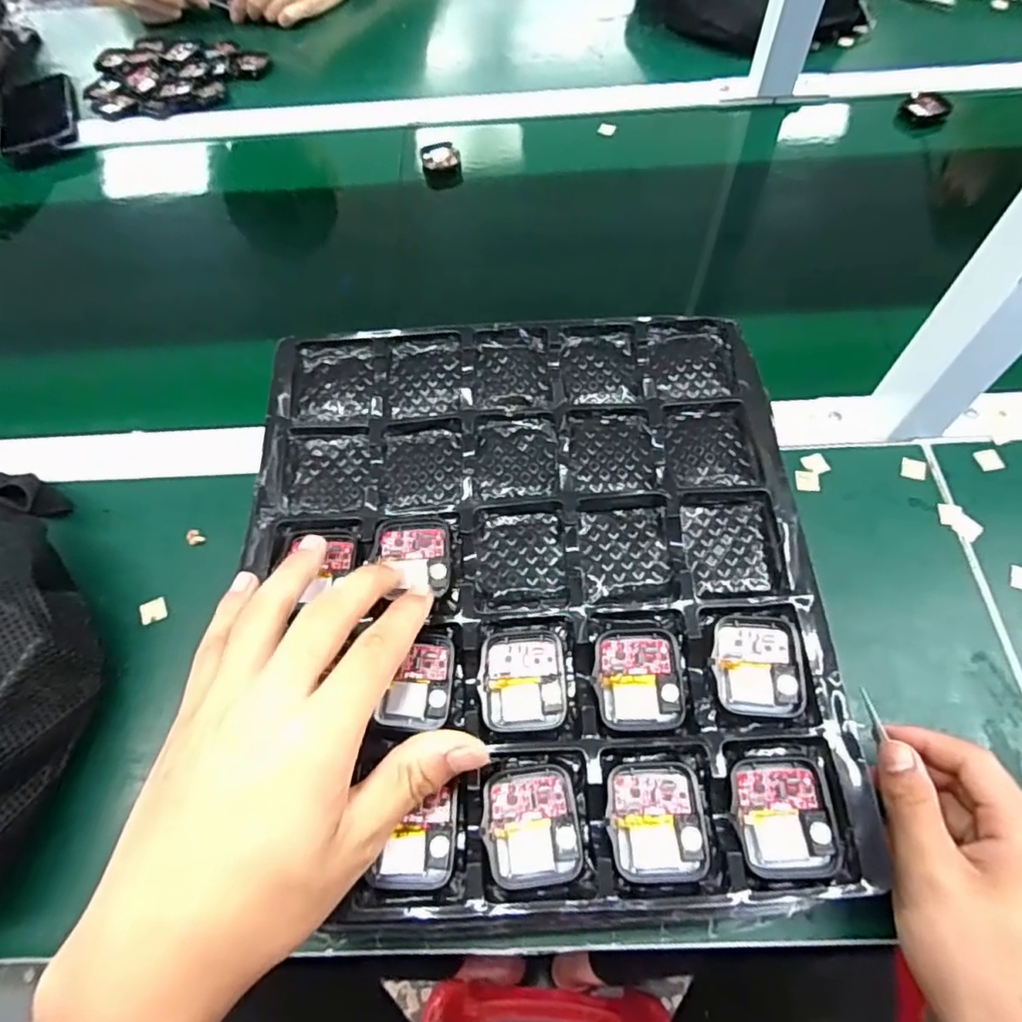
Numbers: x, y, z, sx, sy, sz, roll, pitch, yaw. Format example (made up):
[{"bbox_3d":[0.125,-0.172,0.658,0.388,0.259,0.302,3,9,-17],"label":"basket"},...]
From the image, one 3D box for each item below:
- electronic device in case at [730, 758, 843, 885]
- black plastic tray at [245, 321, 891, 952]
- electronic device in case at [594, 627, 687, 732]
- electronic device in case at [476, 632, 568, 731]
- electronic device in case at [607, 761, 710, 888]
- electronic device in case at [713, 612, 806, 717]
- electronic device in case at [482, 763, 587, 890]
[{"bbox_3d":[0.107,0.121,0.242,0.036,0.010,0.042,2,62,4],"label":"electronic device in case"},{"bbox_3d":[0.009,0.025,0.295,0.256,0.022,0.289,-5,61,0],"label":"black plastic tray"},{"bbox_3d":[0.056,0.074,0.269,0.037,0.012,0.041,-1,61,2],"label":"electronic device in case"},{"bbox_3d":[0.005,0.074,0.271,0.036,0.007,0.042,-2,61,2],"label":"electronic device in case"},{"bbox_3d":[0.058,0.124,0.245,0.037,0.005,0.043,0,61,3],"label":"electronic device in case"},{"bbox_3d":[0.108,0.067,0.268,0.036,0.009,0.042,0,61,3],"label":"electronic device in case"},{"bbox_3d":[0.008,0.126,0.247,0.037,0.005,0.042,-7,61,-1],"label":"electronic device in case"}]

